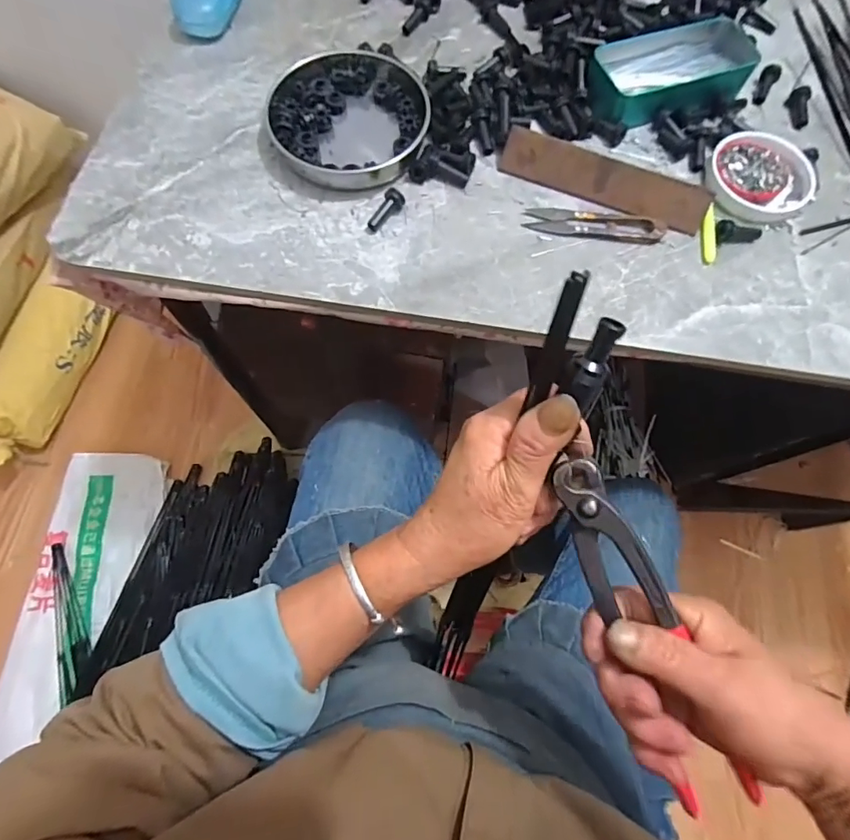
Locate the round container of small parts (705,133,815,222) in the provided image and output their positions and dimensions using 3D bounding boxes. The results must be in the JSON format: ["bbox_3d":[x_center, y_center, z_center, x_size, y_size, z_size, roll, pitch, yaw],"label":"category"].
[{"bbox_3d":[0.303,-0.219,0.441,0.091,0.013,0.083,1,71,-2],"label":"round container of small parts"}]

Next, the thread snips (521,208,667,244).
[{"bbox_3d":[0.145,-0.169,0.419,0.117,0.009,0.029,7,71,0],"label":"thread snips"}]

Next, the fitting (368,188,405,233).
[{"bbox_3d":[-0.034,-0.176,0.412,0.013,0.011,0.039,38,89,10],"label":"fitting"}]

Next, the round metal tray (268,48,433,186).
[{"bbox_3d":[-0.067,-0.274,0.438,0.133,0.025,0.136,1,71,-2],"label":"round metal tray"}]

